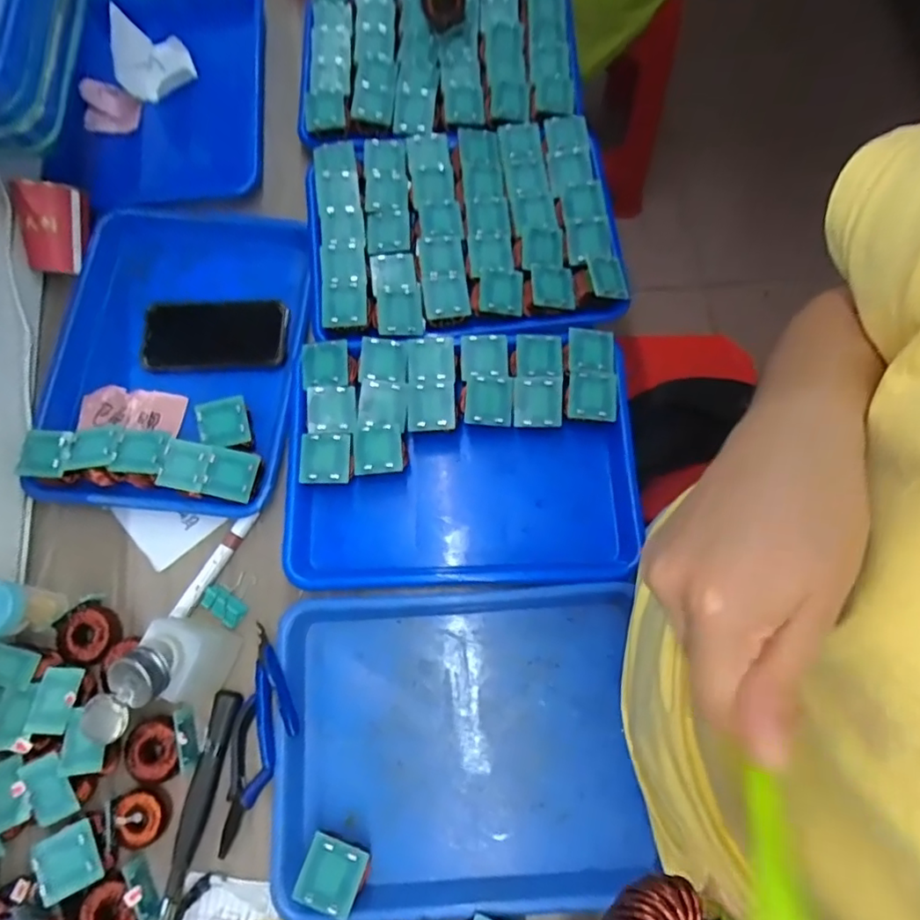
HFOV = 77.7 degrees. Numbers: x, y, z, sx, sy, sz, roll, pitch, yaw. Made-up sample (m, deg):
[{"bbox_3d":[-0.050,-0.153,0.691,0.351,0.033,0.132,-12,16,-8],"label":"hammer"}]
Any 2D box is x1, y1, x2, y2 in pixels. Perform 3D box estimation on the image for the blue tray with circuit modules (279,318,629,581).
[{"bbox_3d":[0.000,-0.005,0.541,0.315,0.051,0.234,0,74,1],"label":"blue tray with circuit modules"}]

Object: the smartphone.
[{"bbox_3d":[-0.262,-0.134,0.611,0.160,0.009,0.075,0,80,6],"label":"smartphone"}]

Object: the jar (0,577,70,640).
[{"bbox_3d":[-0.390,0.133,0.508,0.044,0.085,0.048,6,74,3],"label":"jar"}]

